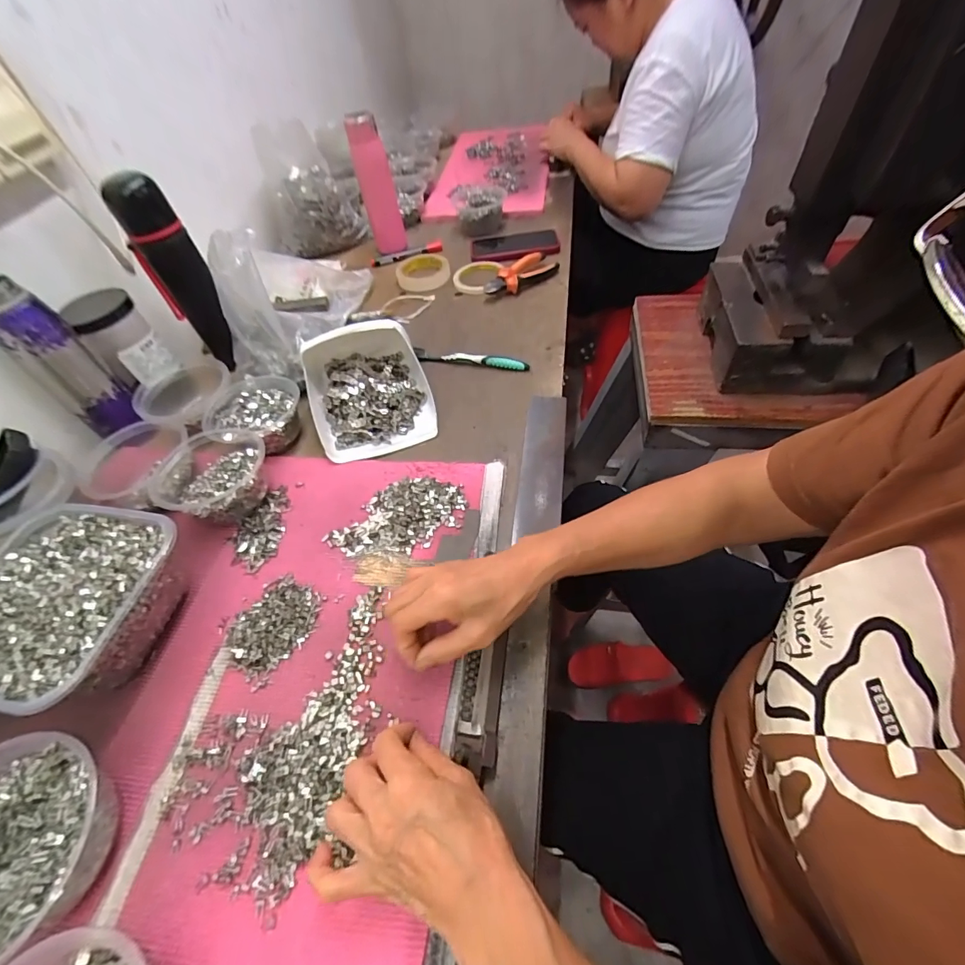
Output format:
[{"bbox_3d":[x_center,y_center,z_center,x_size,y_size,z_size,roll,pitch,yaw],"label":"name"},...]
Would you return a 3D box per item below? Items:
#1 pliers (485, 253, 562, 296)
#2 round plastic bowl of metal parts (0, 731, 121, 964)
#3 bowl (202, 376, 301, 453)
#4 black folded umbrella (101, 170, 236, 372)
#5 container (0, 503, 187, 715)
[{"bbox_3d":[0.065,-0.356,0.749,0.139,0.025,0.059,-37,57,-20],"label":"pliers"},{"bbox_3d":[-0.325,0.258,0.302,0.128,0.055,0.131,-4,52,5],"label":"round plastic bowl of metal parts"},{"bbox_3d":[-0.298,-0.086,0.568,0.119,0.043,0.112,-4,52,5],"label":"bowl"},{"bbox_3d":[-0.410,-0.281,0.605,0.052,0.237,0.063,10,54,15],"label":"black folded umbrella"},{"bbox_3d":[-0.377,0.114,0.403,0.175,0.077,0.172,5,53,11],"label":"container"}]

